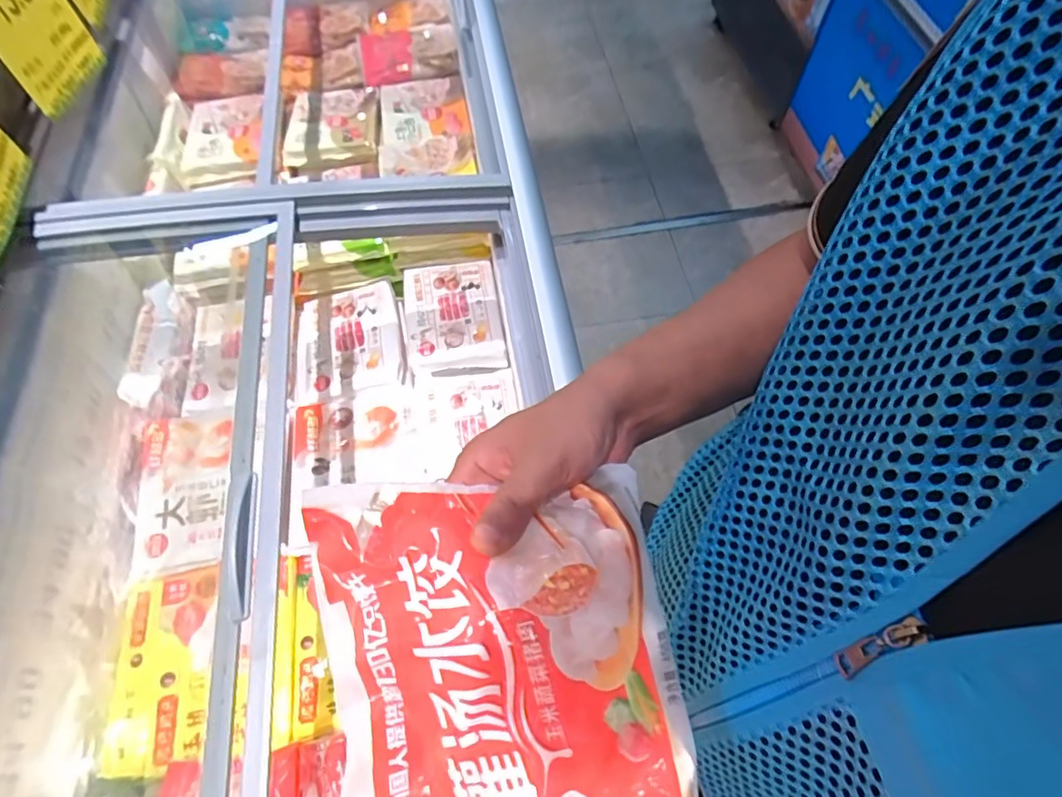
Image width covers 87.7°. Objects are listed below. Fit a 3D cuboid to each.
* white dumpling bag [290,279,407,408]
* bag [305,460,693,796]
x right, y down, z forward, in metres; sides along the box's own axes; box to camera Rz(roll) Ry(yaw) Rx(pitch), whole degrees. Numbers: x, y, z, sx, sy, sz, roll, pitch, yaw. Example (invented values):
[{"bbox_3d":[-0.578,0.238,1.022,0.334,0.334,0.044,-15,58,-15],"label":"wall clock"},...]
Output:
[{"bbox_3d":[-0.353,-0.105,1.053,0.210,0.041,0.224,-12,63,-5],"label":"white dumpling bag"},{"bbox_3d":[-0.013,0.156,0.272,0.179,0.045,0.242,-6,77,-8],"label":"bag"}]

